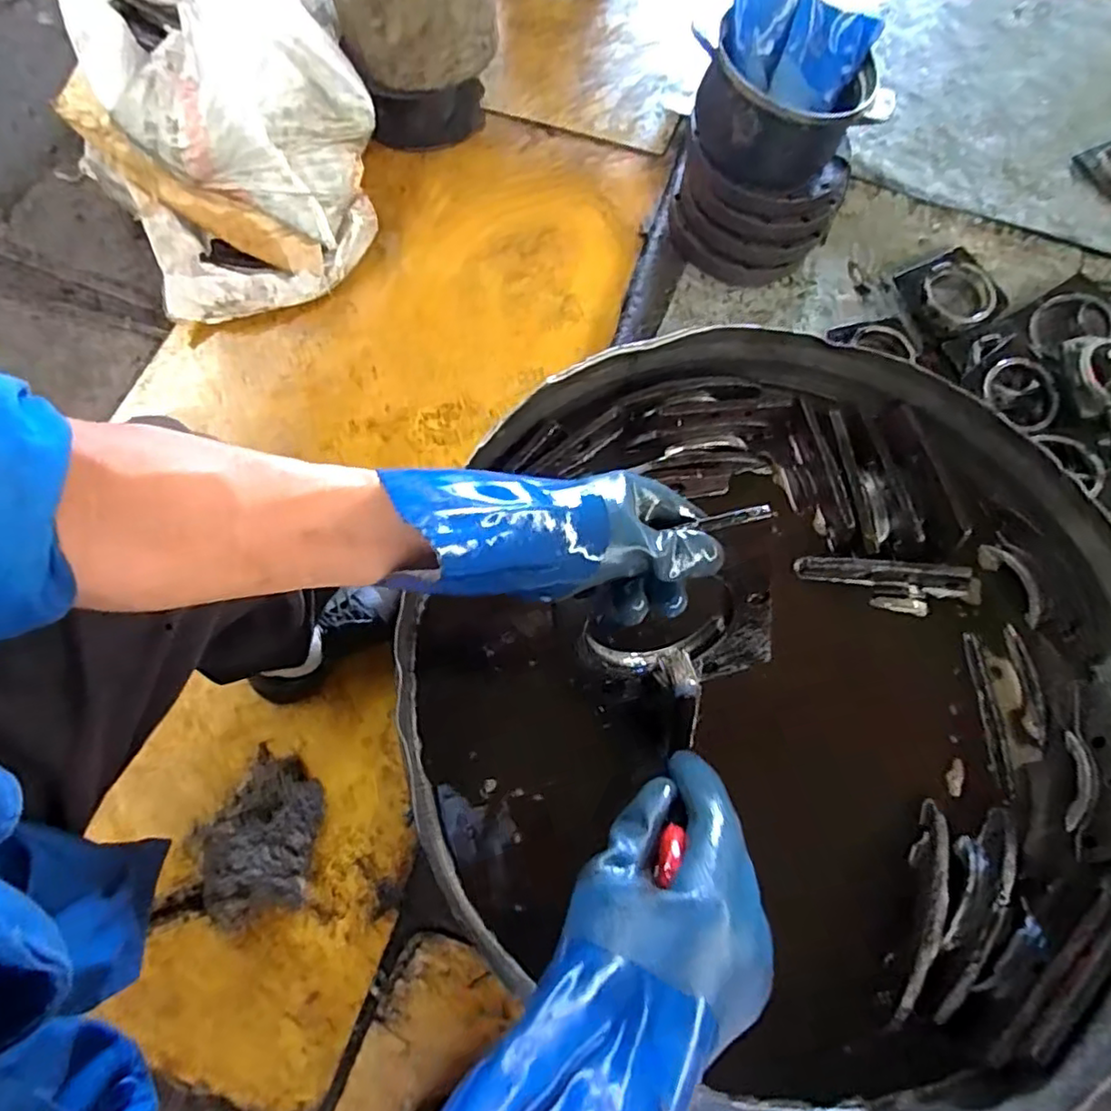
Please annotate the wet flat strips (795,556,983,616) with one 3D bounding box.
[{"bbox_3d":[0.286,0.023,0.530,0.158,0.038,0.037,6,68,-1],"label":"wet flat strips"}]

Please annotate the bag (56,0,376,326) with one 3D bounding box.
[{"bbox_3d":[-0.542,-0.751,1.021,0.465,0.337,0.557,-22,71,-10],"label":"bag"}]

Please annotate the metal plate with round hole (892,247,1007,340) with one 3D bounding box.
[{"bbox_3d":[0.683,-0.456,1.099,0.144,0.032,0.156,-31,73,-11],"label":"metal plate with round hole"}]

